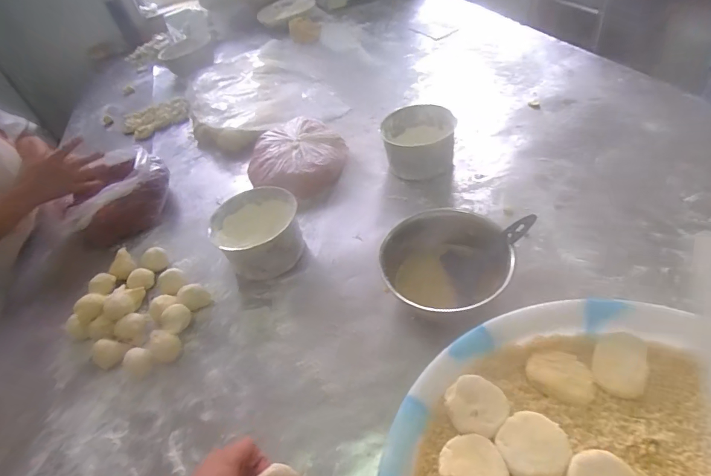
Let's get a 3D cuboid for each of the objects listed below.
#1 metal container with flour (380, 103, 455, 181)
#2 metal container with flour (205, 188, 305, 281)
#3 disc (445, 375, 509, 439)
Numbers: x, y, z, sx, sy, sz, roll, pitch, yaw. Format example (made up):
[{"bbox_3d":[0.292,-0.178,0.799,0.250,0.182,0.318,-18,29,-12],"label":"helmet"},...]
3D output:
[{"bbox_3d":[0.129,-0.183,0.834,0.143,0.100,0.144,0,47,14],"label":"metal container with flour"},{"bbox_3d":[-0.163,-0.007,0.715,0.142,0.085,0.141,-7,45,7],"label":"metal container with flour"},{"bbox_3d":[0.113,0.156,0.383,0.053,0.009,0.052,-7,45,7],"label":"disc"}]

